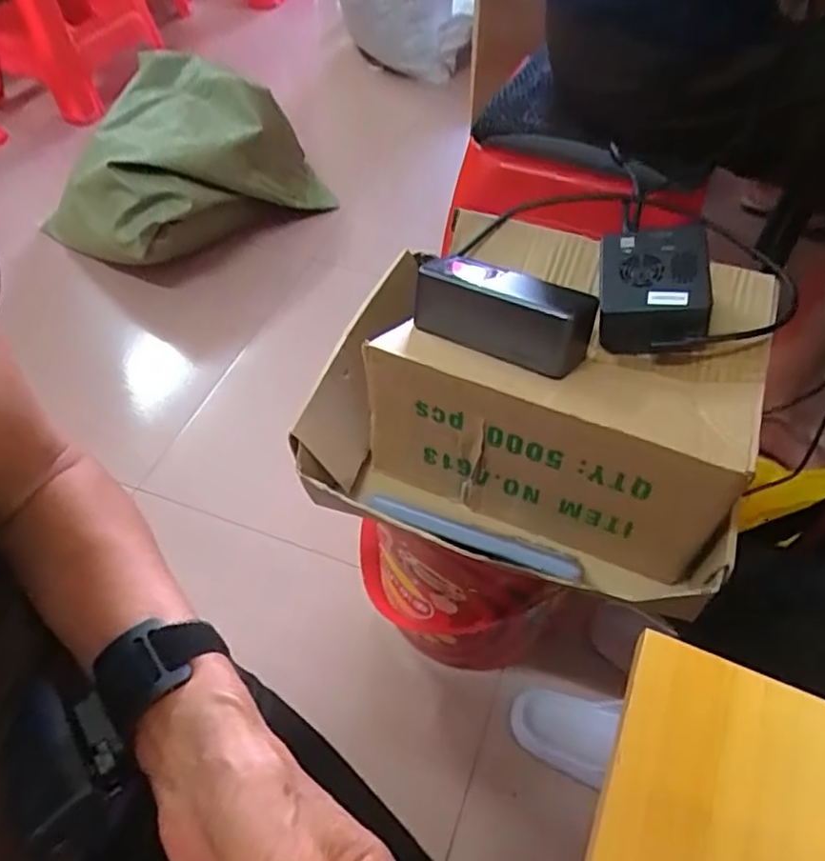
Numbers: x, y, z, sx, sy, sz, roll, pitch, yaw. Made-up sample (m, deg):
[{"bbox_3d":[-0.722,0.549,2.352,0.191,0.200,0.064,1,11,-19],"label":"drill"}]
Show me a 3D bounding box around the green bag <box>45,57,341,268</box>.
[{"bbox_3d":[-0.431,-0.504,1.198,0.302,0.264,0.461,32,59,23],"label":"green bag"}]

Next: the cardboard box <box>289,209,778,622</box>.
[{"bbox_3d":[0.079,-0.024,0.514,0.326,0.158,0.264,15,54,13],"label":"cardboard box"}]

